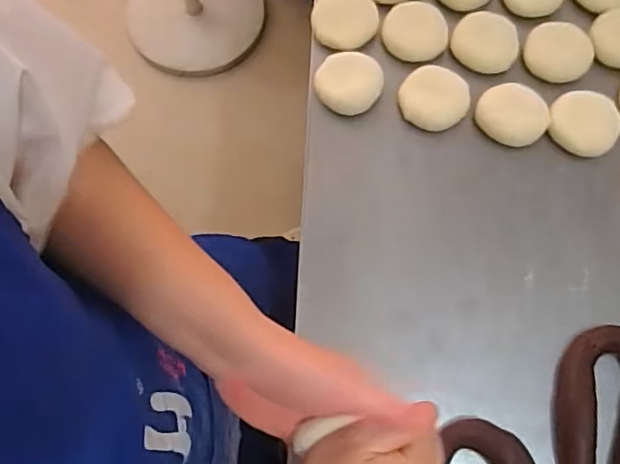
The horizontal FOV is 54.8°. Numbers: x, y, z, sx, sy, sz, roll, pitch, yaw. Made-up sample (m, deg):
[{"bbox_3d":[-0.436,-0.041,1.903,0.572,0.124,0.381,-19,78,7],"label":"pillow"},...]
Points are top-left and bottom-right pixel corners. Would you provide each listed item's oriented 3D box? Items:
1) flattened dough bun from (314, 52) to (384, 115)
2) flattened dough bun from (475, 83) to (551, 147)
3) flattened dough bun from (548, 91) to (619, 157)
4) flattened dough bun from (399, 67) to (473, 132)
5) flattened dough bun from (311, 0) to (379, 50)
[{"bbox_3d":[0.041,-0.153,0.613,0.064,0.022,0.066,0,73,1],"label":"flattened dough bun"},{"bbox_3d":[0.204,-0.118,0.600,0.067,0.024,0.062,0,73,1],"label":"flattened dough bun"},{"bbox_3d":[0.274,-0.109,0.596,0.066,0.026,0.059,37,77,11],"label":"flattened dough bun"},{"bbox_3d":[0.125,-0.134,0.603,0.065,0.024,0.060,0,73,1],"label":"flattened dough bun"},{"bbox_3d":[0.037,-0.224,0.631,0.067,0.015,0.061,0,73,1],"label":"flattened dough bun"}]

